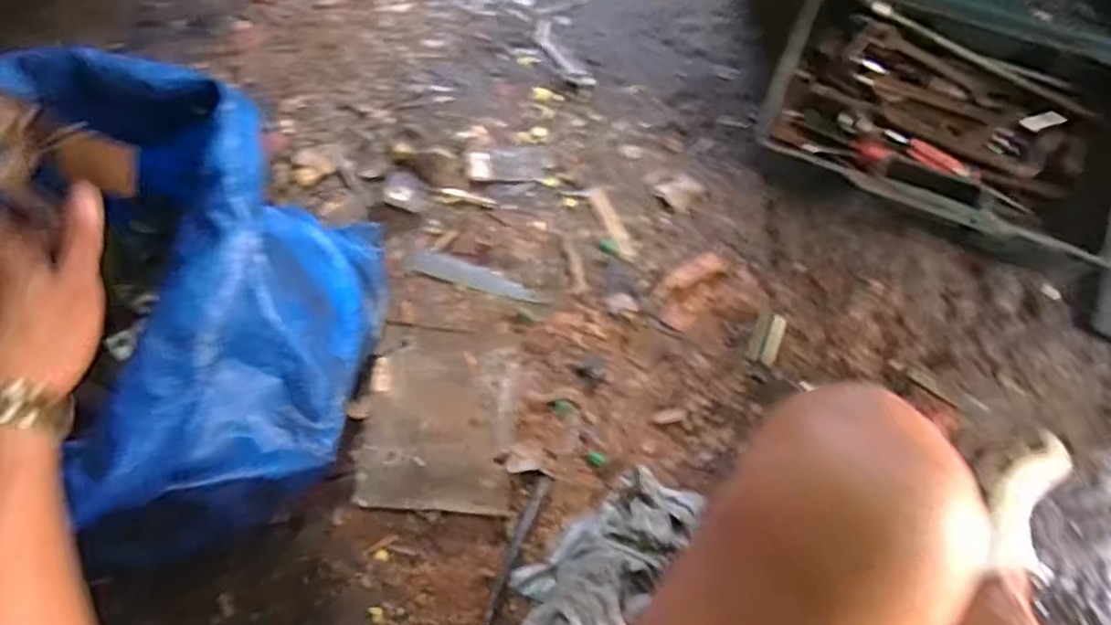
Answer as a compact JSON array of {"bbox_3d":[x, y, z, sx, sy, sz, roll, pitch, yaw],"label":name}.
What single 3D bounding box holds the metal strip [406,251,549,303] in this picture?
[{"bbox_3d":[-0.096,-0.045,0.890,0.176,0.004,0.029,15,68,8],"label":"metal strip"}]

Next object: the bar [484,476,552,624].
[{"bbox_3d":[-0.042,0.248,0.765,0.016,0.012,0.158,22,69,10],"label":"bar"}]

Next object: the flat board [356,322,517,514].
[{"bbox_3d":[-0.130,0.114,0.814,0.162,0.009,0.206,2,67,3],"label":"flat board"}]

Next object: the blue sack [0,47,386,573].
[{"bbox_3d":[-0.372,0.011,0.653,0.333,0.359,0.338,-3,69,-1],"label":"blue sack"}]

